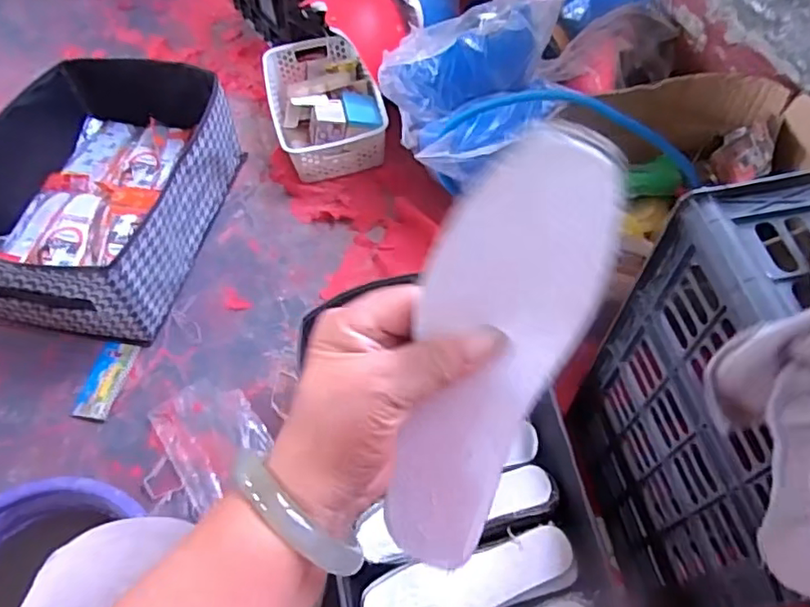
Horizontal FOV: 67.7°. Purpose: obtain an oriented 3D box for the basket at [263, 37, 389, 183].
[{"bbox_3d":[-0.153,-0.384,1.161,0.202,0.096,0.319,-12,58,-5],"label":"basket"}]

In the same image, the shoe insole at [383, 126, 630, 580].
[{"bbox_3d":[0.034,0.031,0.268,0.066,0.214,0.018,20,28,14],"label":"shoe insole"}]

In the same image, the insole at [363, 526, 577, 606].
[{"bbox_3d":[0.070,0.296,0.633,0.220,0.011,0.067,-13,59,-6],"label":"insole"}]

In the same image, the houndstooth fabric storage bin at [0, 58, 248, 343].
[{"bbox_3d":[-0.486,-0.189,0.991,0.325,0.179,0.456,8,59,7],"label":"houndstooth fabric storage bin"}]

